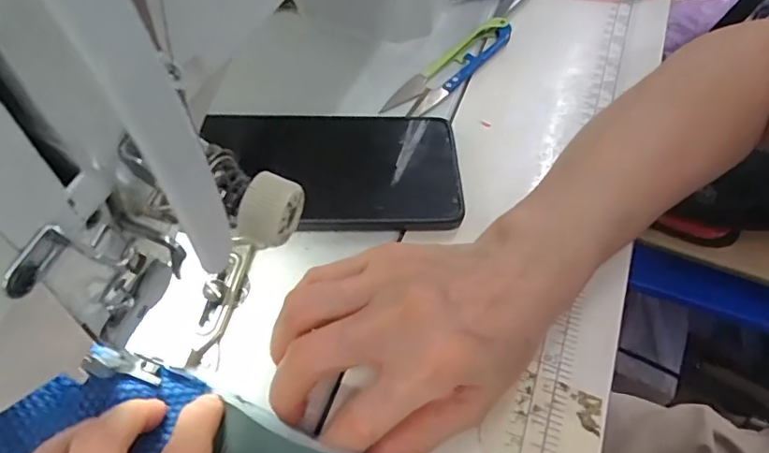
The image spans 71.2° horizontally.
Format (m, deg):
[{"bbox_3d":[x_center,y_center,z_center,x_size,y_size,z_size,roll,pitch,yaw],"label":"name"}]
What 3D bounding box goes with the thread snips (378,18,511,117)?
[{"bbox_3d":[0.046,-0.110,0.367,0.030,0.017,0.112,39,63,19],"label":"thread snips"}]

